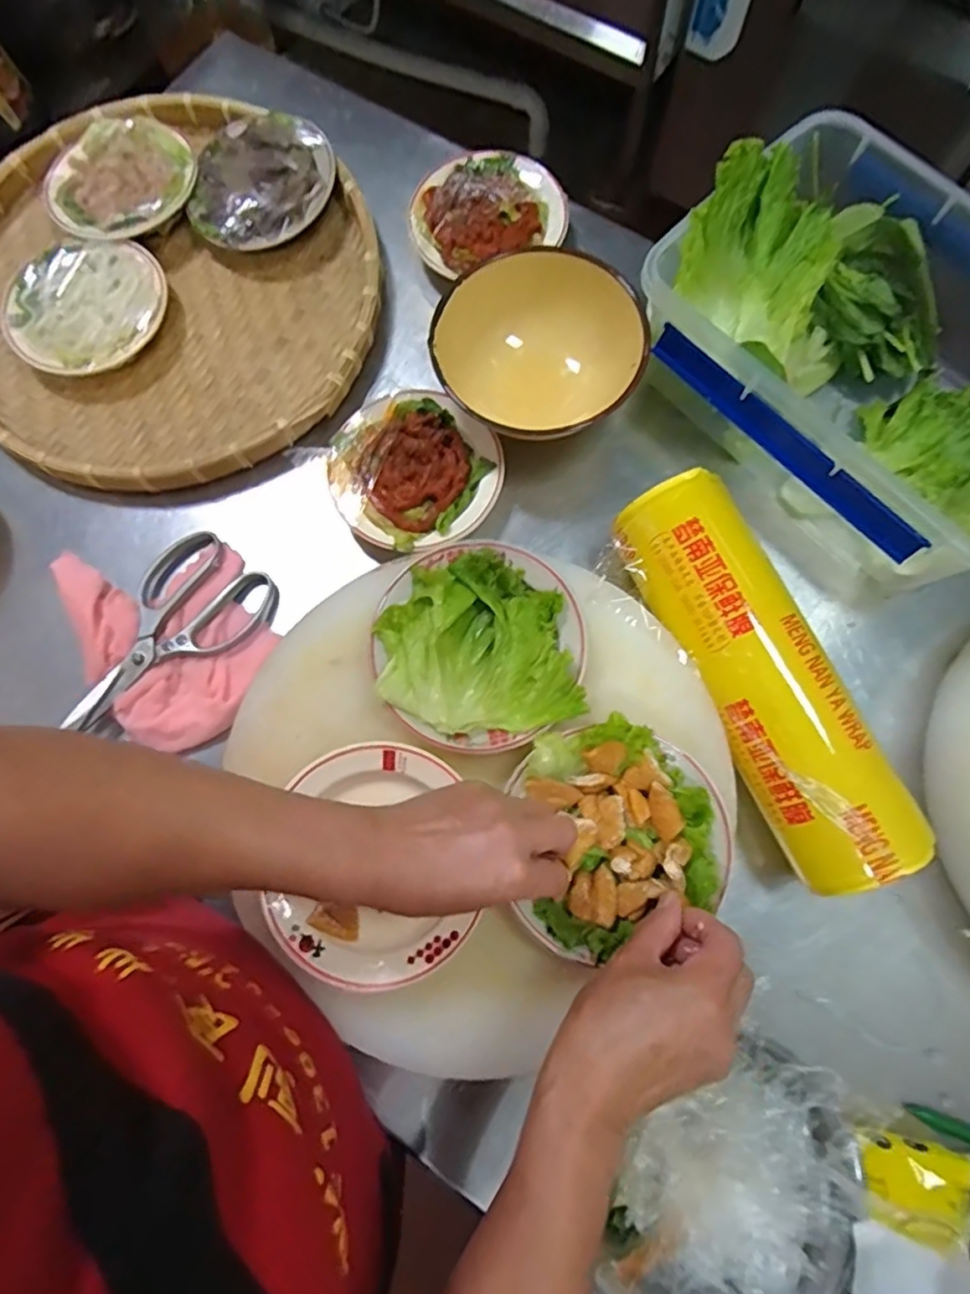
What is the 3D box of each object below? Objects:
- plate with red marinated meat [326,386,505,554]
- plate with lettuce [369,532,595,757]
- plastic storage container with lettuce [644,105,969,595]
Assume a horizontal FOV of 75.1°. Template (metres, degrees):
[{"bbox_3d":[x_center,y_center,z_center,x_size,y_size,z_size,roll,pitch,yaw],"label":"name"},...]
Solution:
[{"bbox_3d":[-0.063,-0.157,0.576,0.146,0.040,0.144,0,77,1],"label":"plate with red marinated meat"},{"bbox_3d":[-0.006,-0.002,0.462,0.146,0.037,0.152,0,77,1],"label":"plate with lettuce"},{"bbox_3d":[0.315,-0.230,0.531,0.246,0.153,0.352,-43,79,-8],"label":"plastic storage container with lettuce"}]

